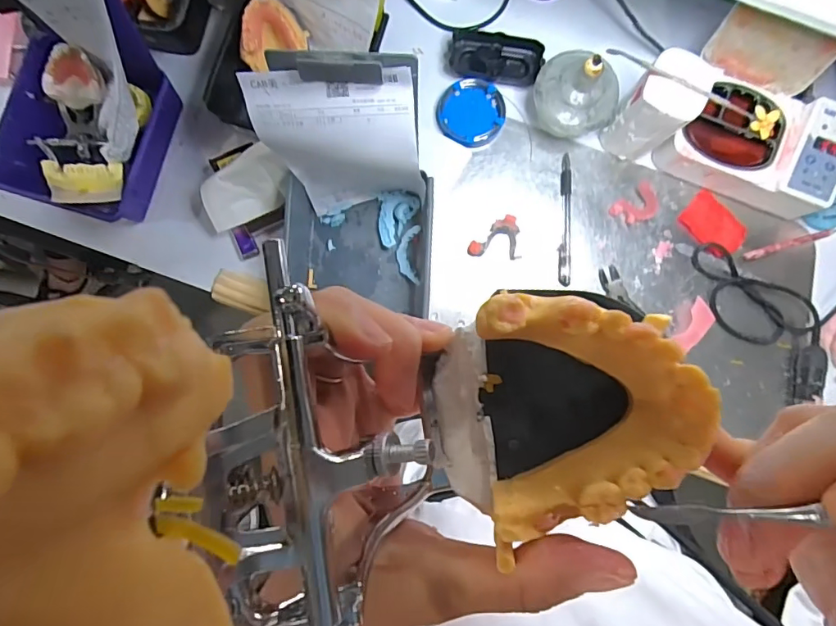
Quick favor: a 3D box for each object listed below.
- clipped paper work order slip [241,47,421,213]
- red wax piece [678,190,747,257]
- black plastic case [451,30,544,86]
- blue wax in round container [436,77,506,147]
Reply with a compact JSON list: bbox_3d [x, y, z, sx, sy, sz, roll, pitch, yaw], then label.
[{"bbox_3d":[-0.073,-0.166,0.489,0.148,0.197,0.073,-3,86,-1],"label":"clipped paper work order slip"},{"bbox_3d":[0.354,-0.103,0.584,0.077,0.007,0.051,40,87,2],"label":"red wax piece"},{"bbox_3d":[0.093,-0.301,0.580,0.106,0.024,0.049,7,86,0],"label":"black plastic case"},{"bbox_3d":[0.063,-0.240,0.584,0.078,0.011,0.075,0,86,-1],"label":"blue wax in round container"}]

